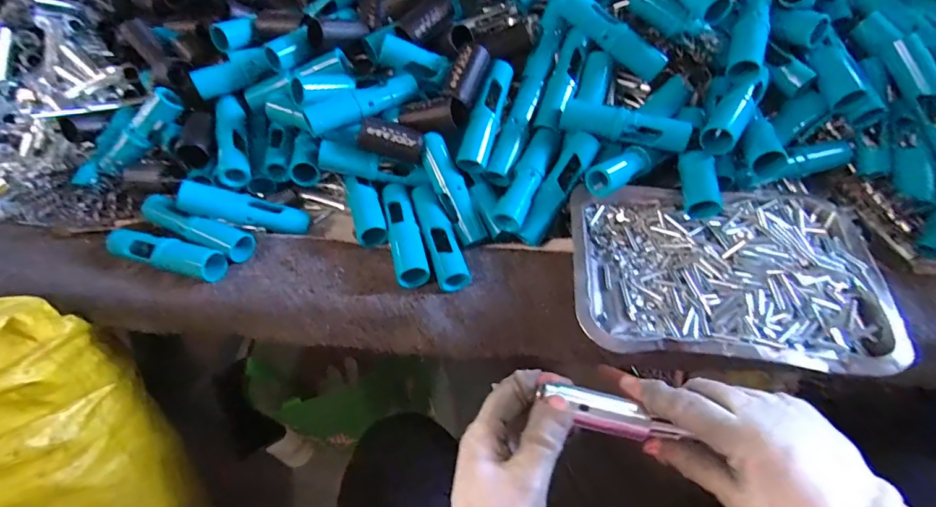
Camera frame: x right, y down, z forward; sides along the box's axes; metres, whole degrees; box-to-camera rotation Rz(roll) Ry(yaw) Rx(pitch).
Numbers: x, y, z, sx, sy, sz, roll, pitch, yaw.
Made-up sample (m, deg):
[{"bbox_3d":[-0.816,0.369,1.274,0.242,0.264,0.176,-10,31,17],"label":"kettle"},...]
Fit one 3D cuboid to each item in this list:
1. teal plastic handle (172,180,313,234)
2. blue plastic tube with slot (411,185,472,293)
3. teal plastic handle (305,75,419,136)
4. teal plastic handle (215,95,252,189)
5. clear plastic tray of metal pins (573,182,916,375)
[{"bbox_3d":[-0.228,-0.043,0.464,0.120,0.026,0.027,14,48,-24],"label":"teal plastic handle"},{"bbox_3d":[-0.028,-0.017,0.440,0.029,0.026,0.119,-15,53,-8],"label":"blue plastic tube with slot"},{"bbox_3d":[-0.105,-0.152,0.456,0.119,0.025,0.027,-30,57,-18],"label":"teal plastic handle"},{"bbox_3d":[-0.254,-0.124,0.485,0.027,0.026,0.116,-16,53,-9],"label":"teal plastic handle"},{"bbox_3d":[0.224,0.011,0.398,0.254,0.034,0.178,3,53,6],"label":"clear plastic tray of metal pins"}]

